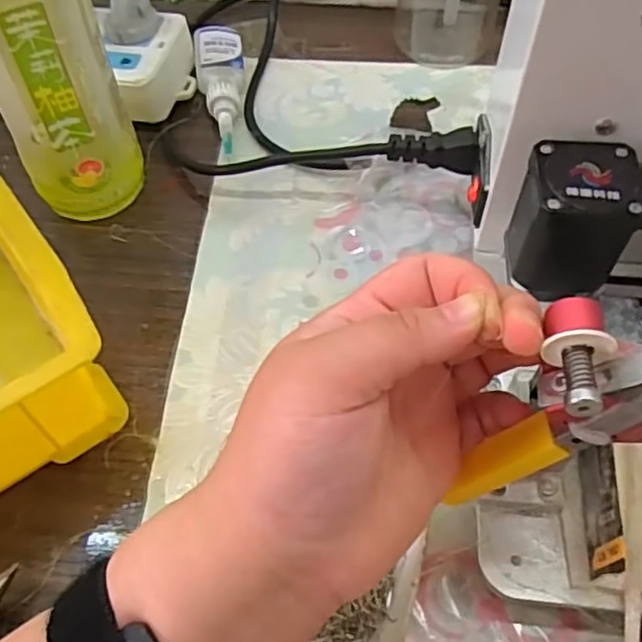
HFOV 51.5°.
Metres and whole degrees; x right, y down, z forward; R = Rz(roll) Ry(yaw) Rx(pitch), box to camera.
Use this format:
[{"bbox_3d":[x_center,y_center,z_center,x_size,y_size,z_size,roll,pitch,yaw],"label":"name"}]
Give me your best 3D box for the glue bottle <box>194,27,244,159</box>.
[{"bbox_3d":[-0.066,-0.160,0.453,0.032,0.021,0.114,-8,58,-5],"label":"glue bottle"}]

